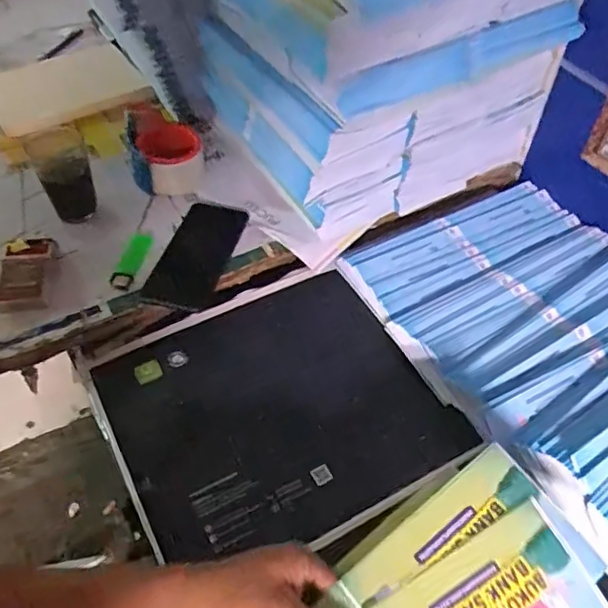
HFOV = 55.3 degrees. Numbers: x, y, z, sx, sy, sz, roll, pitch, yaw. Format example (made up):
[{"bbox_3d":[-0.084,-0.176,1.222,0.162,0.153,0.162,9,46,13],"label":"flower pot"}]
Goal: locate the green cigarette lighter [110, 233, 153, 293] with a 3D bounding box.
[{"bbox_3d":[-0.192,-0.051,0.651,0.029,0.010,0.079,9,49,7],"label":"green cigarette lighter"}]

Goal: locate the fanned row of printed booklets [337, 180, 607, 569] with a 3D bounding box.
[{"bbox_3d":[0.292,0.046,0.588,0.318,0.070,0.498,-24,54,-20],"label":"fanned row of printed booklets"}]

